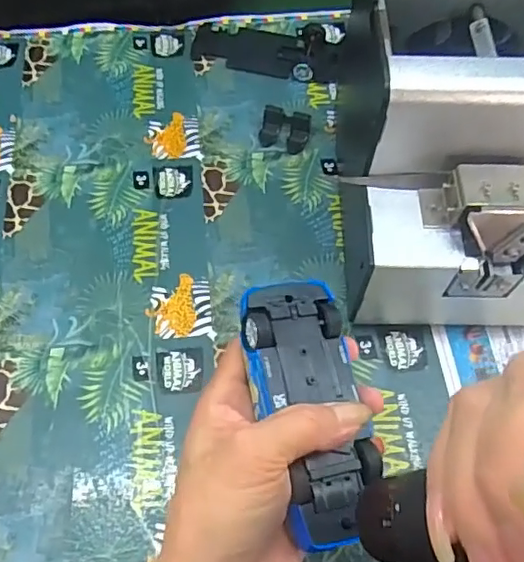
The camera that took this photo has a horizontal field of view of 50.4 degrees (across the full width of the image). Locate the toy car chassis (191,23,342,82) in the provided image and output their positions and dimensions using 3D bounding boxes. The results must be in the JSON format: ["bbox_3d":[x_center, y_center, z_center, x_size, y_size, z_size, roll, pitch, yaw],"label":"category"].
[{"bbox_3d":[0.005,-0.198,0.470,0.124,0.014,0.054,14,64,6],"label":"toy car chassis"}]

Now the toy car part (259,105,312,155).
[{"bbox_3d":[0.017,-0.116,0.427,0.037,0.016,0.027,15,64,7],"label":"toy car part"}]

